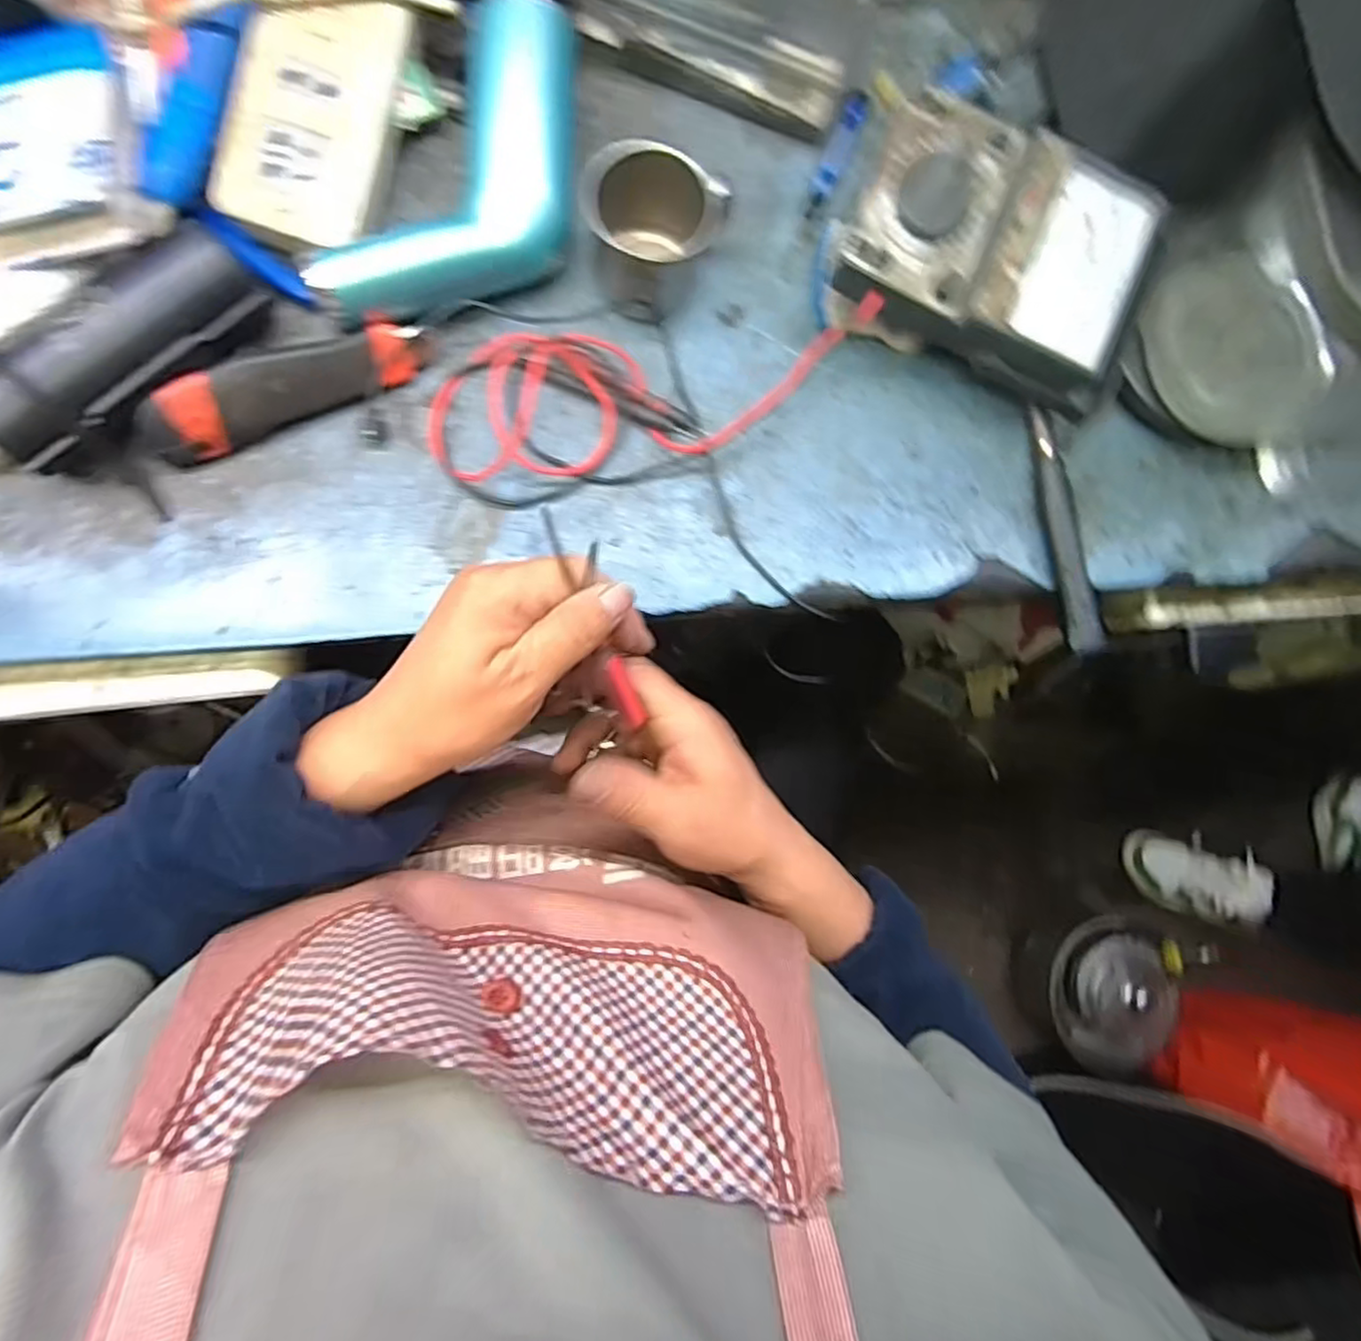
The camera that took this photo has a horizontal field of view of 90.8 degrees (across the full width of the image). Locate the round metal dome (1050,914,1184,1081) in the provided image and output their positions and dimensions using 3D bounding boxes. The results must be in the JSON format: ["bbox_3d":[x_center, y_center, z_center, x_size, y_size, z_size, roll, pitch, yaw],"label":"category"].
[{"bbox_3d":[0.698,0.518,1.061,0.191,0.066,0.227,22,81,-4],"label":"round metal dome"}]

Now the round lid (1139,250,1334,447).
[{"bbox_3d":[0.358,-0.211,0.441,0.121,0.030,0.121,1,83,-7],"label":"round lid"}]

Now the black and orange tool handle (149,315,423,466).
[{"bbox_3d":[-0.213,-0.158,0.370,0.146,0.032,0.032,-24,87,-9],"label":"black and orange tool handle"}]

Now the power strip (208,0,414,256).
[{"bbox_3d":[-0.201,-0.311,0.372,0.081,0.036,0.147,11,82,-5],"label":"power strip"}]

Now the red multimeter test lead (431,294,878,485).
[{"bbox_3d":[-0.016,-0.165,0.388,0.256,0.042,0.083,-6,84,-7],"label":"red multimeter test lead"}]

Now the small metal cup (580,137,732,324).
[{"bbox_3d":[-0.018,-0.251,0.393,0.077,0.061,0.078,1,83,-7],"label":"small metal cup"}]

